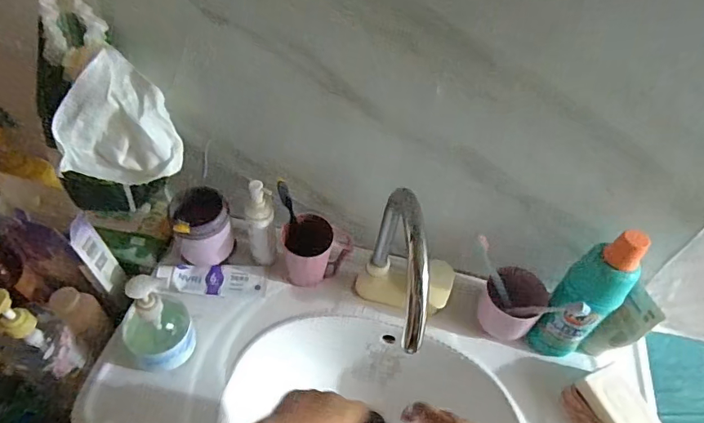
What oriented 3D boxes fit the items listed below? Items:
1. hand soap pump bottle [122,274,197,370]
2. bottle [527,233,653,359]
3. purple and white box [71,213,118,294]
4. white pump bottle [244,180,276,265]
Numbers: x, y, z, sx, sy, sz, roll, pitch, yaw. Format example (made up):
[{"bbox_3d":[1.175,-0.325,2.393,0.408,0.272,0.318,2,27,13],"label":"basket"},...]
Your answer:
[{"bbox_3d":[-0.253,0.147,0.607,0.068,0.164,0.081,21,52,11],"label":"hand soap pump bottle"},{"bbox_3d":[0.308,0.124,0.632,0.062,0.254,0.072,-31,60,-27],"label":"bottle"},{"bbox_3d":[-0.380,0.058,0.693,0.017,0.145,0.049,3,50,-2],"label":"purple and white box"},{"bbox_3d":[-0.135,0.030,0.715,0.045,0.176,0.039,-9,52,-13],"label":"white pump bottle"}]

